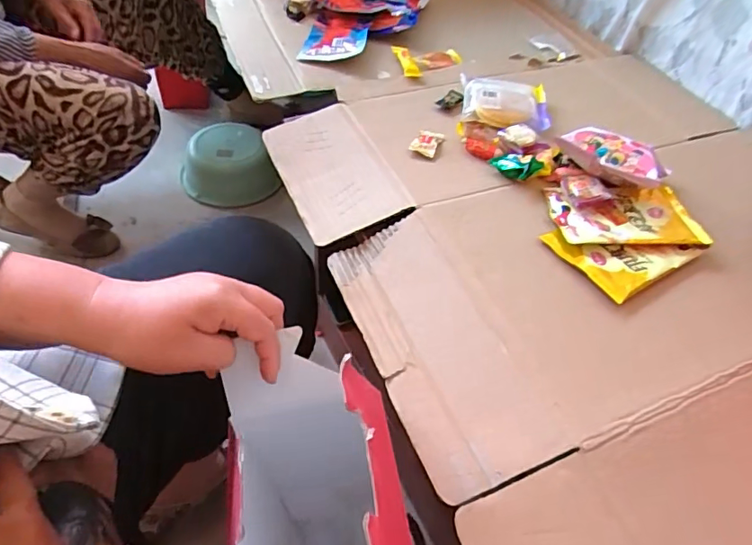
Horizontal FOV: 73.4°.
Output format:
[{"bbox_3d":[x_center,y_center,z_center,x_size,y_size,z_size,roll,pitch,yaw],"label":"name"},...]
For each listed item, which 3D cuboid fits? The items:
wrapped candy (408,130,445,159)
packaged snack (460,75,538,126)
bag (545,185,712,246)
[{"bbox_3d":[0.065,-0.166,0.634,0.031,0.011,0.051,21,52,12],"label":"wrapped candy"},{"bbox_3d":[0.168,-0.235,0.683,0.099,0.038,0.079,7,50,1],"label":"packaged snack"},{"bbox_3d":[0.272,-0.064,0.559,0.153,0.020,0.095,1,51,-4],"label":"bag"}]

